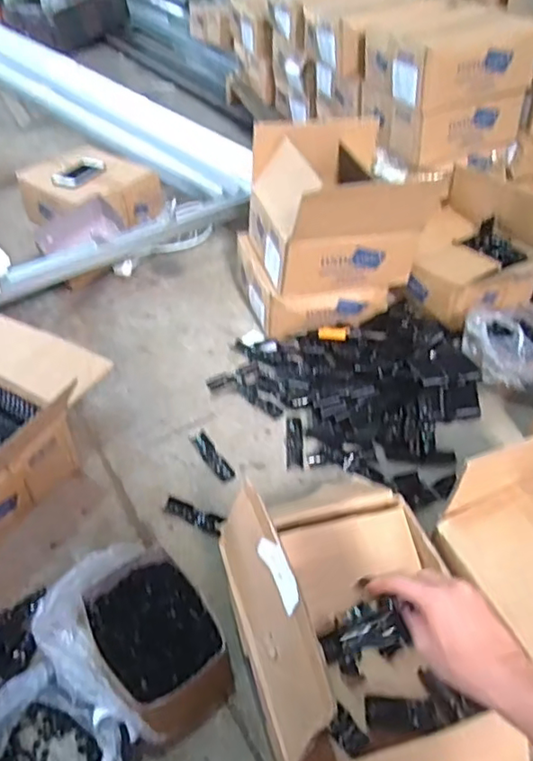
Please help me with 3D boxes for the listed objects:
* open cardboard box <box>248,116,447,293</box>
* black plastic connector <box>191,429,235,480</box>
[{"bbox_3d":[0.155,-0.380,1.348,0.349,0.264,0.310,-6,42,-8],"label":"open cardboard box"},{"bbox_3d":[-0.103,0.140,1.140,0.034,0.012,0.139,-21,46,-23],"label":"black plastic connector"}]

